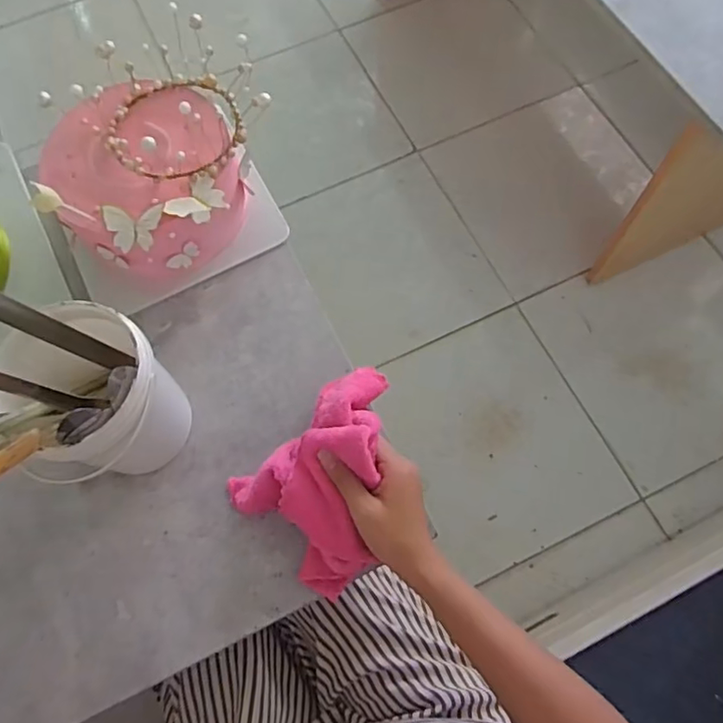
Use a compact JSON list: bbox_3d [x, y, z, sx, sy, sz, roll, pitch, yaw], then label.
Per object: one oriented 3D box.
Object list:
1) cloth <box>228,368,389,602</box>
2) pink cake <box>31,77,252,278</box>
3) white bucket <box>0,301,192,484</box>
[{"bbox_3d":[-0.016,0.093,0.462,0.156,0.078,0.125,-40,73,-12],"label":"cloth"},{"bbox_3d":[-0.199,-0.179,0.556,0.190,0.117,0.169,-30,71,-9],"label":"pink cake"},{"bbox_3d":[-0.199,0.031,0.461,0.113,0.145,0.099,35,75,14],"label":"white bucket"}]

